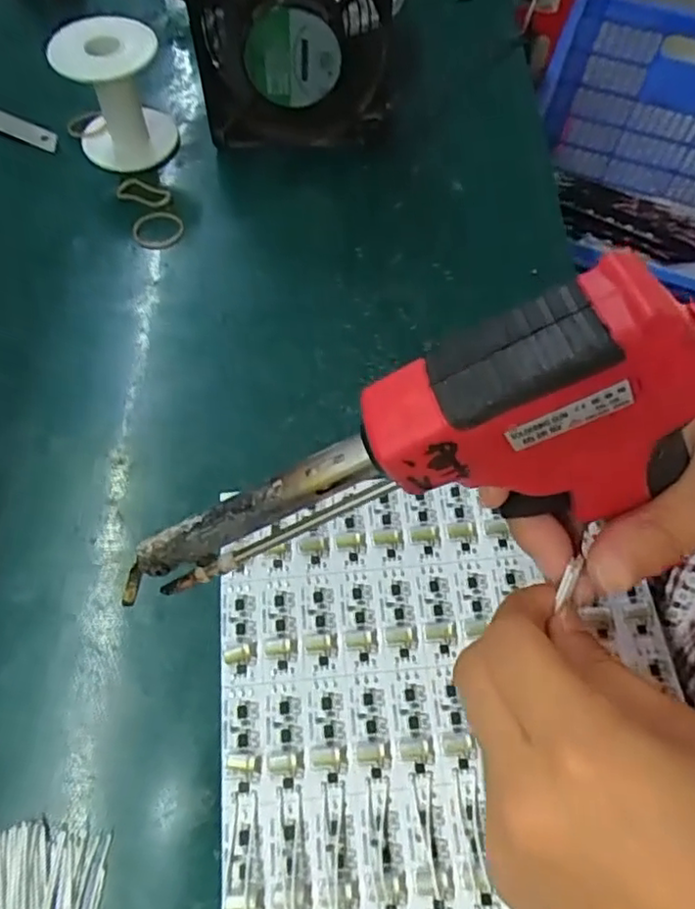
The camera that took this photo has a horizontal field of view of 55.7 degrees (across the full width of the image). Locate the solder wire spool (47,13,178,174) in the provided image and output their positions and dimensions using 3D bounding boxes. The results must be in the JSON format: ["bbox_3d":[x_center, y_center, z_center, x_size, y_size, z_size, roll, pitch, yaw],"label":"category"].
[{"bbox_3d":[-0.147,-0.228,0.423,0.062,0.080,0.059,0,60,0],"label":"solder wire spool"}]

